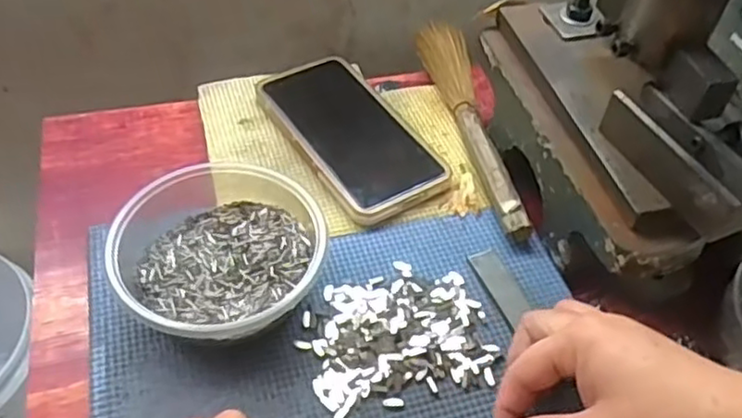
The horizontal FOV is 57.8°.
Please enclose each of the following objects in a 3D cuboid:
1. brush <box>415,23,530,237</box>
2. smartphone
[{"bbox_3d":[0.076,-0.070,0.491,0.035,0.020,0.229,-6,49,-11],"label":"brush"},{"bbox_3d":[-0.016,-0.053,0.475,0.077,0.014,0.154,-23,54,-23],"label":"smartphone"}]

